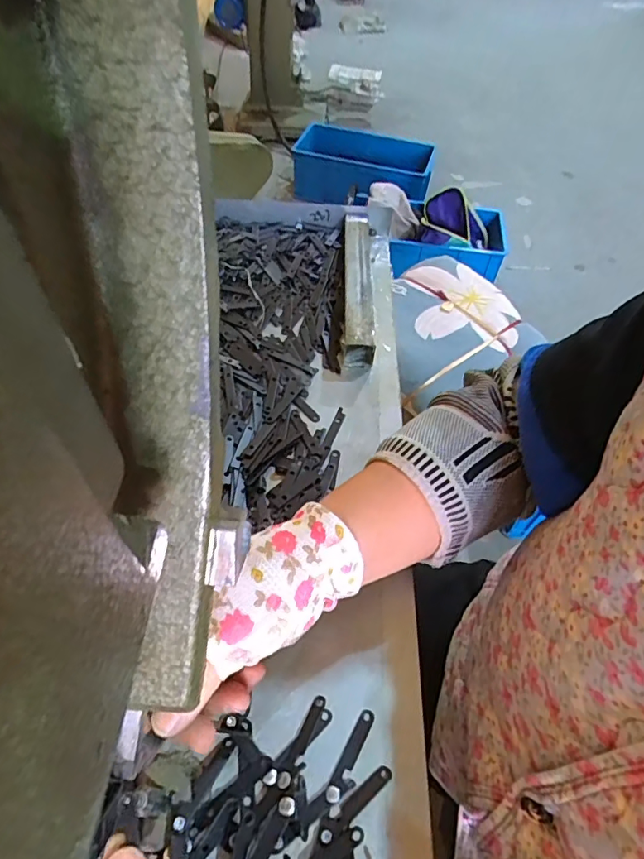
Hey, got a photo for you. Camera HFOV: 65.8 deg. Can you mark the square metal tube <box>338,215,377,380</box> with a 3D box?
[{"bbox_3d":[0.043,-0.166,0.560,0.039,0.032,0.257,6,53,-1],"label":"square metal tube"}]

